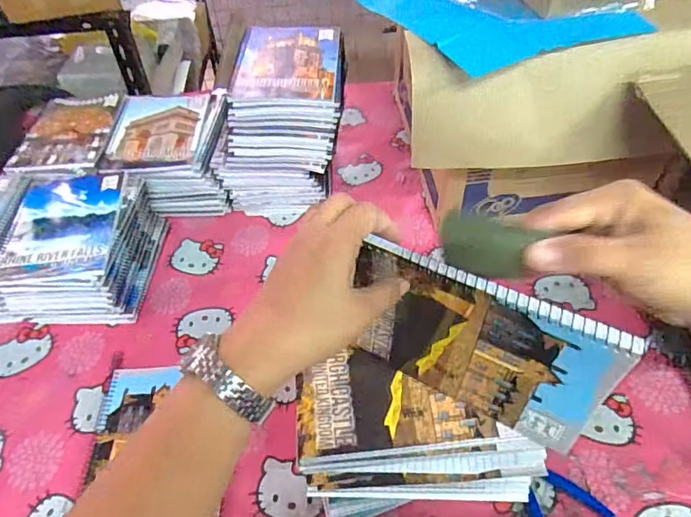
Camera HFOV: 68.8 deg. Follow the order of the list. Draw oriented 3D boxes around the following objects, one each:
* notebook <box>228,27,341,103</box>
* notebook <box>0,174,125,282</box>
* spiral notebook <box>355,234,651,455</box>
[{"bbox_3d":[-0.085,-0.295,0.750,0.150,0.016,0.189,2,50,5],"label":"notebook"},{"bbox_3d":[-0.404,-0.051,0.719,0.150,0.016,0.206,-7,50,-2],"label":"notebook"},{"bbox_3d":[0.091,0.063,0.360,0.177,0.143,0.014,24,55,22],"label":"spiral notebook"}]

